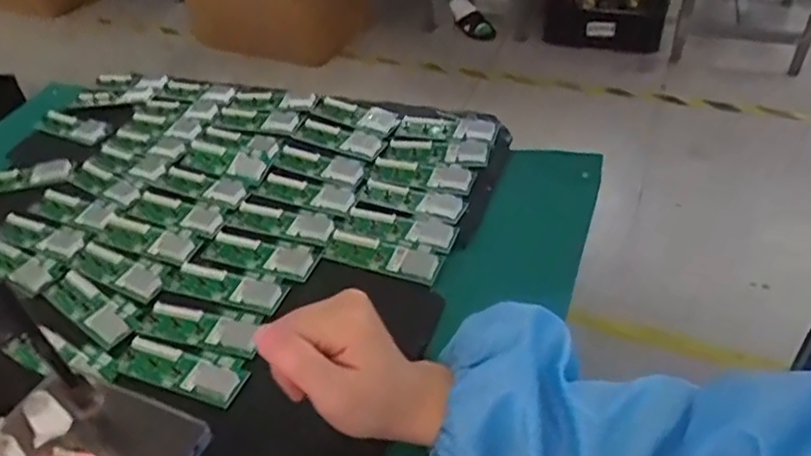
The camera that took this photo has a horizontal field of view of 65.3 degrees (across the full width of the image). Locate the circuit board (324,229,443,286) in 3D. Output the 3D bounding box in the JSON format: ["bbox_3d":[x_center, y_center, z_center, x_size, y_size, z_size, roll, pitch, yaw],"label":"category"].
[{"bbox_3d":[-0.019,0.022,0.527,0.098,0.007,0.033,15,47,20],"label":"circuit board"}]

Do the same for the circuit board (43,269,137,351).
[{"bbox_3d":[-0.253,0.062,0.513,0.104,0.006,0.037,27,52,29],"label":"circuit board"}]

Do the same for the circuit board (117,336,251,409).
[{"bbox_3d":[-0.161,0.099,0.457,0.104,0.007,0.036,14,47,19],"label":"circuit board"}]

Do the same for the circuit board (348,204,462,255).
[{"bbox_3d":[-0.004,-0.002,0.551,0.100,0.006,0.032,15,47,21],"label":"circuit board"}]

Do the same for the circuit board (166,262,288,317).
[{"bbox_3d":[-0.147,0.045,0.516,0.104,0.007,0.038,10,46,16],"label":"circuit board"}]

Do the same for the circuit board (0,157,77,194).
[{"bbox_3d":[-0.398,-0.052,0.658,0.102,0.014,0.032,-9,44,-4],"label":"circuit board"}]

